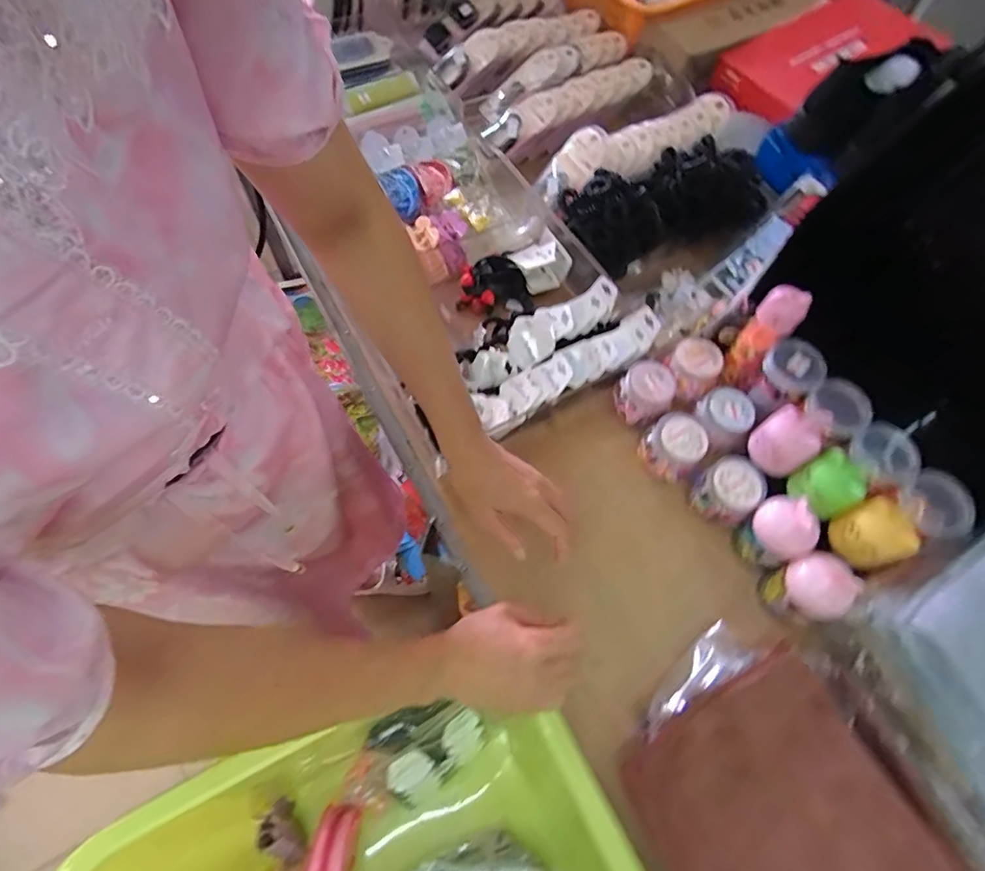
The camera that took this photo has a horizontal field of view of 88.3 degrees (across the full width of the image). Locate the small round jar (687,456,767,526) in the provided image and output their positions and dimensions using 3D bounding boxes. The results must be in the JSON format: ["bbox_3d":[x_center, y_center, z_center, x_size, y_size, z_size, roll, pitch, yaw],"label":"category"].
[{"bbox_3d":[0.237,0.057,0.514,0.057,0.055,0.055,1,64,-2],"label":"small round jar"}]

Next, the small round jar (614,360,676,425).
[{"bbox_3d":[0.167,-0.048,0.564,0.057,0.047,0.052,1,64,-2],"label":"small round jar"}]

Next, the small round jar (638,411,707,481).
[{"bbox_3d":[0.191,0.010,0.533,0.049,0.056,0.056,-39,71,-19],"label":"small round jar"}]

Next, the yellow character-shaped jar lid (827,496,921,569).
[{"bbox_3d":[0.329,0.086,0.442,0.040,0.047,0.053,-15,65,-10],"label":"yellow character-shaped jar lid"}]

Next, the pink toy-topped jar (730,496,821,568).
[{"bbox_3d":[0.267,0.091,0.481,0.045,0.078,0.046,1,64,-2],"label":"pink toy-topped jar"}]

